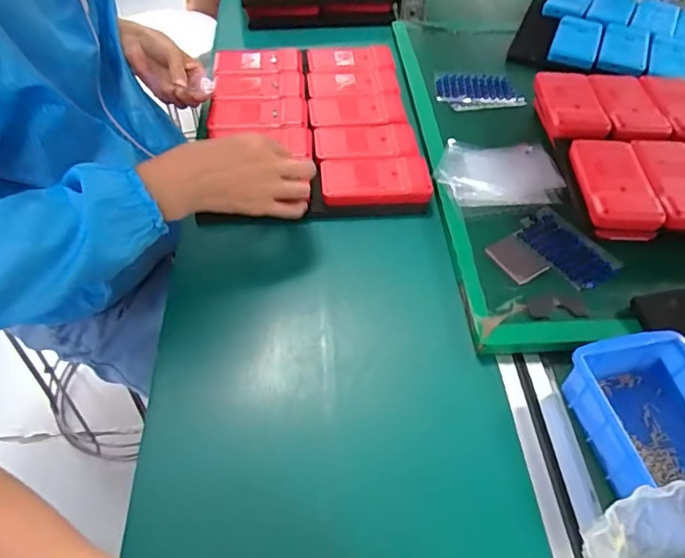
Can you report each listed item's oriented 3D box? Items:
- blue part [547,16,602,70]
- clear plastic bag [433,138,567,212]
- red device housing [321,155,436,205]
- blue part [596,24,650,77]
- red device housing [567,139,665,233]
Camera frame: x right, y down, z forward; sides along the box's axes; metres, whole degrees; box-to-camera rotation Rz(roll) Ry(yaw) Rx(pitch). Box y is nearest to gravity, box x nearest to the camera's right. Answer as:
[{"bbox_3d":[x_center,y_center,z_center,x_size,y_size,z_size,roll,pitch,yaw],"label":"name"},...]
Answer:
[{"bbox_3d":[0.343,-0.352,0.768,0.064,0.013,0.139,19,55,11],"label":"blue part"},{"bbox_3d":[0.172,-0.115,0.581,0.133,0.012,0.103,1,50,-3],"label":"clear plastic bag"},{"bbox_3d":[0.036,-0.109,0.575,0.117,0.017,0.060,0,50,-3],"label":"red device housing"},{"bbox_3d":[0.410,-0.336,0.766,0.067,0.015,0.137,20,52,12],"label":"blue part"},{"bbox_3d":[0.267,-0.098,0.523,0.063,0.017,0.123,4,50,0],"label":"red device housing"}]

